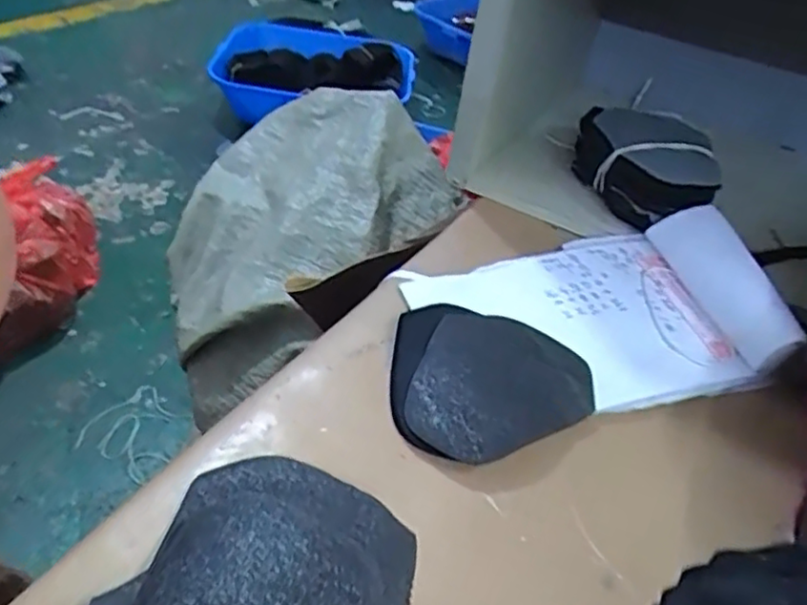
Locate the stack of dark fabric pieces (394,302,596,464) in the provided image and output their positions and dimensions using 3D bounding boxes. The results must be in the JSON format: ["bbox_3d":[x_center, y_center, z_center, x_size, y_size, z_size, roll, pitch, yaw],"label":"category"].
[{"bbox_3d":[0.043,0.040,0.385,0.111,0.014,0.106,-20,47,-28],"label":"stack of dark fabric pieces"}]

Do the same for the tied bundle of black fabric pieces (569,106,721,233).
[{"bbox_3d":[0.198,-0.107,0.536,0.082,0.060,0.116,-16,45,-24],"label":"tied bundle of black fabric pieces"}]

